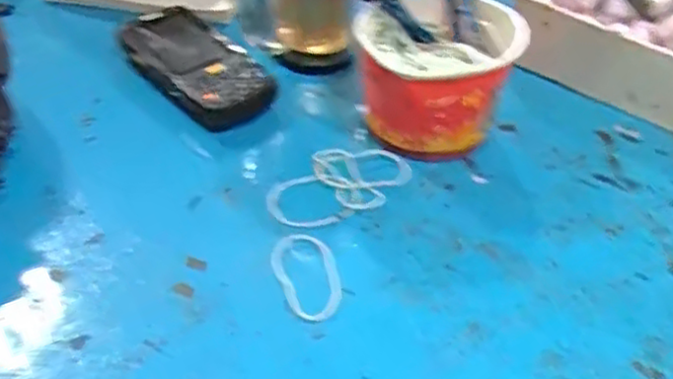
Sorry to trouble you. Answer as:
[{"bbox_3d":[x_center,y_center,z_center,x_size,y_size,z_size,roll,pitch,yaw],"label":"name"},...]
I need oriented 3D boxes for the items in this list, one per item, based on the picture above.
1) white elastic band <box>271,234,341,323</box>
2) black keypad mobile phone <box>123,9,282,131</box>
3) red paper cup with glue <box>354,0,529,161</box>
[{"bbox_3d":[-0.018,0.051,0.438,0.038,0.004,0.069,-10,45,-14],"label":"white elastic band"},{"bbox_3d":[-0.113,-0.100,0.575,0.071,0.024,0.143,-26,50,-28],"label":"black keypad mobile phone"},{"bbox_3d":[0.073,-0.087,0.539,0.115,0.083,0.132,10,43,7],"label":"red paper cup with glue"}]

